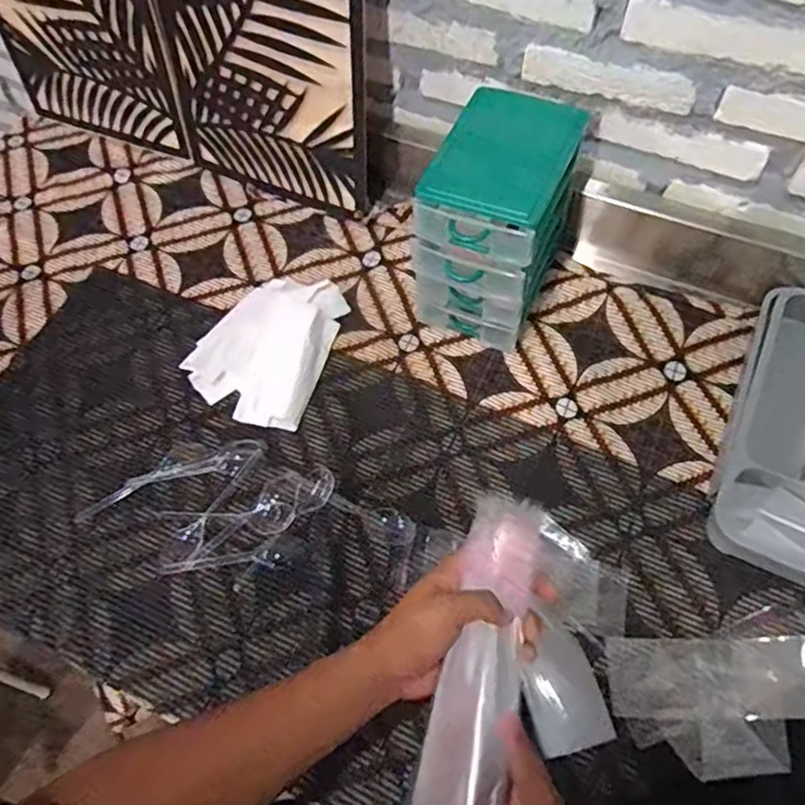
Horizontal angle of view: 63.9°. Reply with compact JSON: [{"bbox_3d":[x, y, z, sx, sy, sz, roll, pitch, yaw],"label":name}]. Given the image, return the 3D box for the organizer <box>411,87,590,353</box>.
[{"bbox_3d":[0.108,-0.205,0.760,0.136,0.209,0.189,22,63,14],"label":"organizer"}]

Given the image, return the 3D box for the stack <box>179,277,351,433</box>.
[{"bbox_3d":[-0.166,-0.073,0.795,0.149,0.030,0.199,16,62,11],"label":"stack"}]

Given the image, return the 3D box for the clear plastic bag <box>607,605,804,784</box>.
[{"bbox_3d":[0.298,0.262,0.582,0.198,0.036,0.122,-10,60,-4],"label":"clear plastic bag"}]

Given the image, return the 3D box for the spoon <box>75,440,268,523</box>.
[{"bbox_3d":[-0.255,0.085,0.716,0.209,0.008,0.036,-21,62,-10],"label":"spoon"}]

